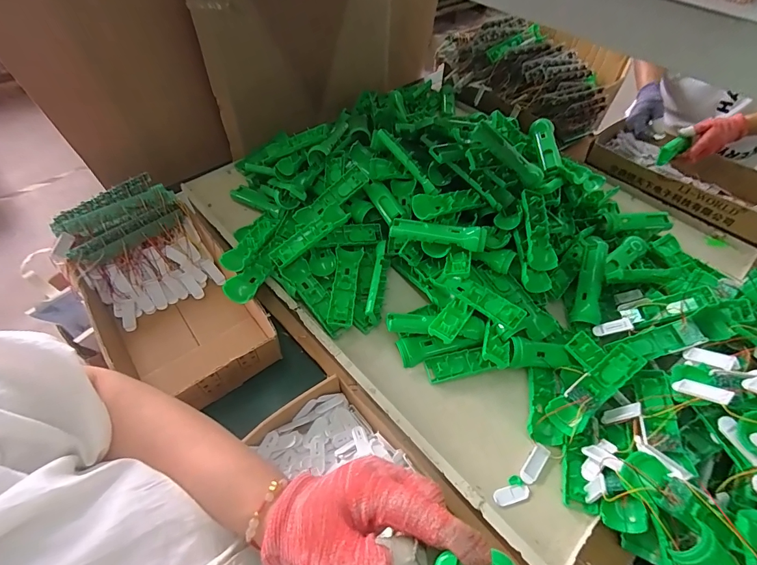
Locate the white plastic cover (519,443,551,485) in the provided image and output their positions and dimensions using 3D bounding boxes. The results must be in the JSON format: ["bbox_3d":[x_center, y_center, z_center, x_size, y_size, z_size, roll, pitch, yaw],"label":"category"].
[{"bbox_3d":[0.219,0.255,0.526,0.021,0.004,0.060,38,60,24],"label":"white plastic cover"}]

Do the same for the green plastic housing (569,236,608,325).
[{"bbox_3d":[0.382,-0.002,0.680,0.042,0.034,0.163,15,76,10],"label":"green plastic housing"}]

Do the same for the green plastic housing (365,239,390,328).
[{"bbox_3d":[0.000,0.003,0.679,0.025,0.051,0.155,7,53,4],"label":"green plastic housing"}]

